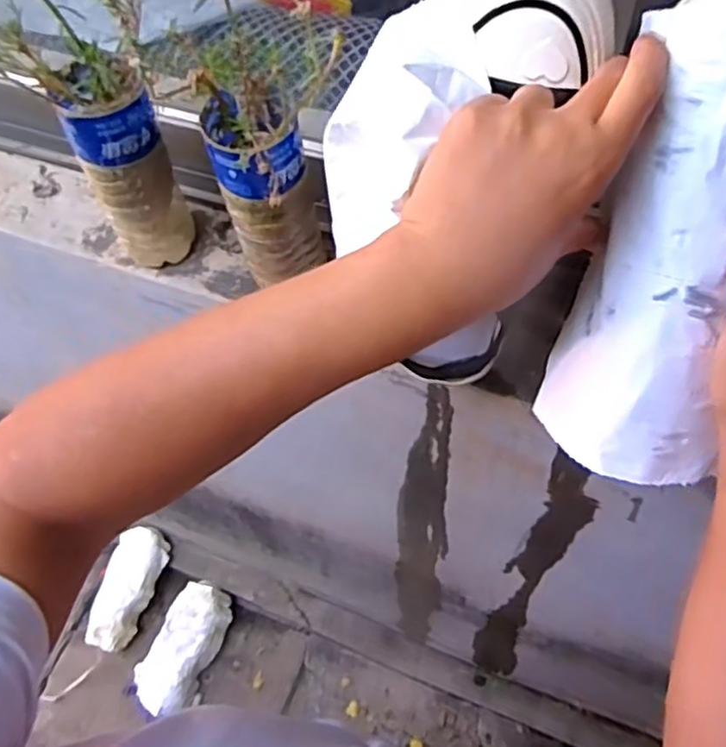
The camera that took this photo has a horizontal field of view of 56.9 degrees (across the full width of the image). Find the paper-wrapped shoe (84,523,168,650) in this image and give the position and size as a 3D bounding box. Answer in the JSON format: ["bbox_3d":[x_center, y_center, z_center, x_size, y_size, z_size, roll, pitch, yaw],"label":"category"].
[{"bbox_3d":[-0.518,0.469,1.474,0.110,0.063,0.256,21,81,15],"label":"paper-wrapped shoe"}]

